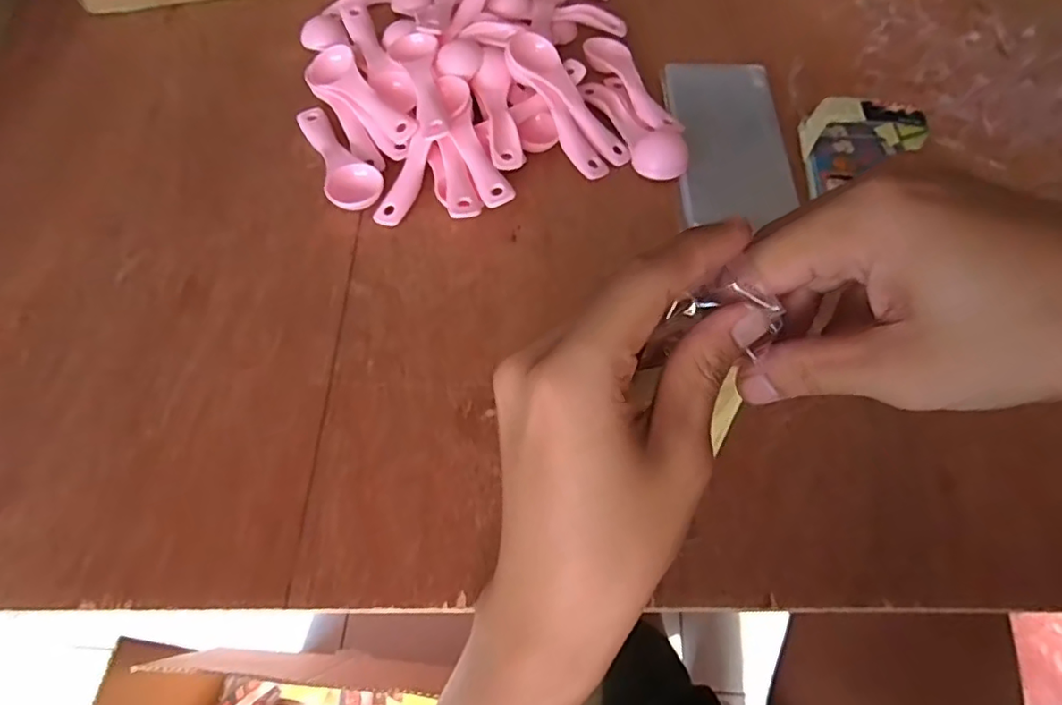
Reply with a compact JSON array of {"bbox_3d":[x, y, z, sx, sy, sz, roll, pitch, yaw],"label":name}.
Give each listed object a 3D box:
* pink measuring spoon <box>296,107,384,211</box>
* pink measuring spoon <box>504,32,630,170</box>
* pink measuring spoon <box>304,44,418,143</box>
[{"bbox_3d":[-0.132,-0.135,0.405,0.034,0.017,0.107,-26,62,-14],"label":"pink measuring spoon"},{"bbox_3d":[0.025,-0.170,0.409,0.032,0.012,0.113,-39,90,-20],"label":"pink measuring spoon"},{"bbox_3d":[-0.120,-0.173,0.420,0.034,0.025,0.109,-31,64,-17],"label":"pink measuring spoon"}]

